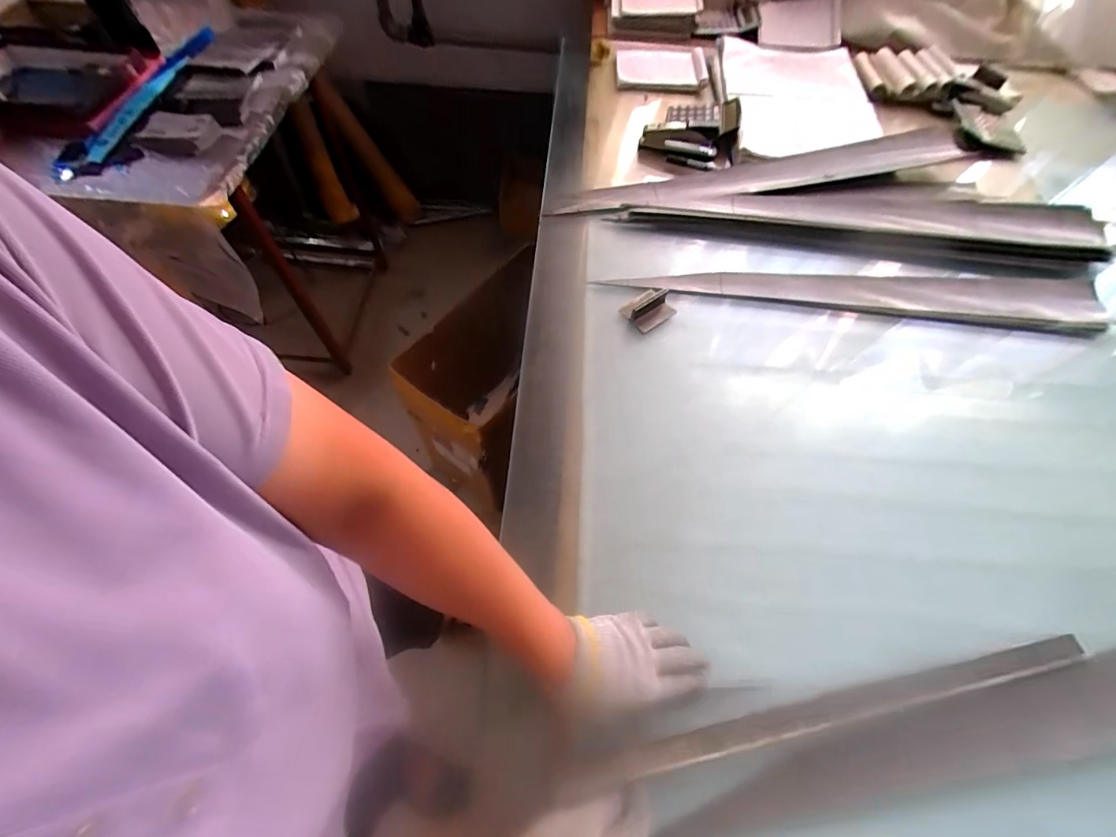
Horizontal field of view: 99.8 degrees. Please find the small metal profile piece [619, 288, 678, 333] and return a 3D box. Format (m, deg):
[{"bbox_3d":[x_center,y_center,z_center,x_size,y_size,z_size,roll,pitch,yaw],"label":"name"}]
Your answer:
[{"bbox_3d":[0.138,-0.168,0.717,0.070,0.024,0.056,-33,68,-20],"label":"small metal profile piece"}]

